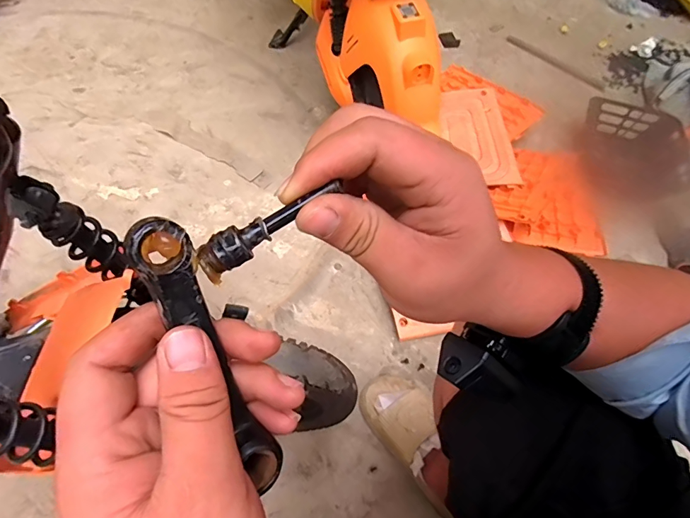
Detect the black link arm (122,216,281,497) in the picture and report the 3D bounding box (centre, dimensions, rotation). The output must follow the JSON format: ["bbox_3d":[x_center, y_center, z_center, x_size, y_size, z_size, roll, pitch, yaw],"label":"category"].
[{"bbox_3d":[-0.053,0.041,0.171,0.020,0.122,0.017,-27,21,-20],"label":"black link arm"}]

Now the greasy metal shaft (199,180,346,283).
[{"bbox_3d":[-0.031,-0.014,0.167,0.063,0.010,0.012,-34,65,-7],"label":"greasy metal shaft"}]

